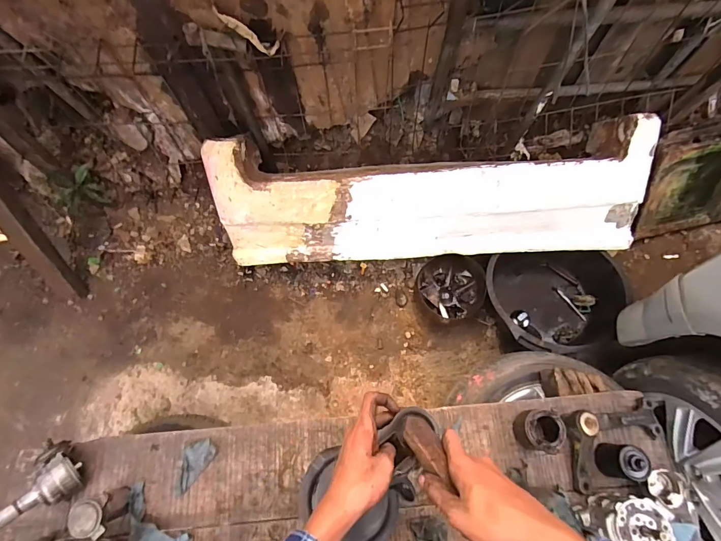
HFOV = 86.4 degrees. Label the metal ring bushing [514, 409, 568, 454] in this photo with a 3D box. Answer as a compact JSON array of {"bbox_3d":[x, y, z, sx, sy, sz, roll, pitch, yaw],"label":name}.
[{"bbox_3d":[0.353,0.312,0.748,0.071,0.089,0.076,0,63,0],"label":"metal ring bushing"}]

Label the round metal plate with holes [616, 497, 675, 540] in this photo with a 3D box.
[{"bbox_3d":[0.476,0.430,0.643,0.084,0.017,0.087,0,63,0],"label":"round metal plate with holes"}]

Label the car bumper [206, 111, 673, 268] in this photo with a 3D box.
[{"bbox_3d":[0.217,-0.239,1.254,1.351,0.364,0.278,-1,63,-1],"label":"car bumper"}]

